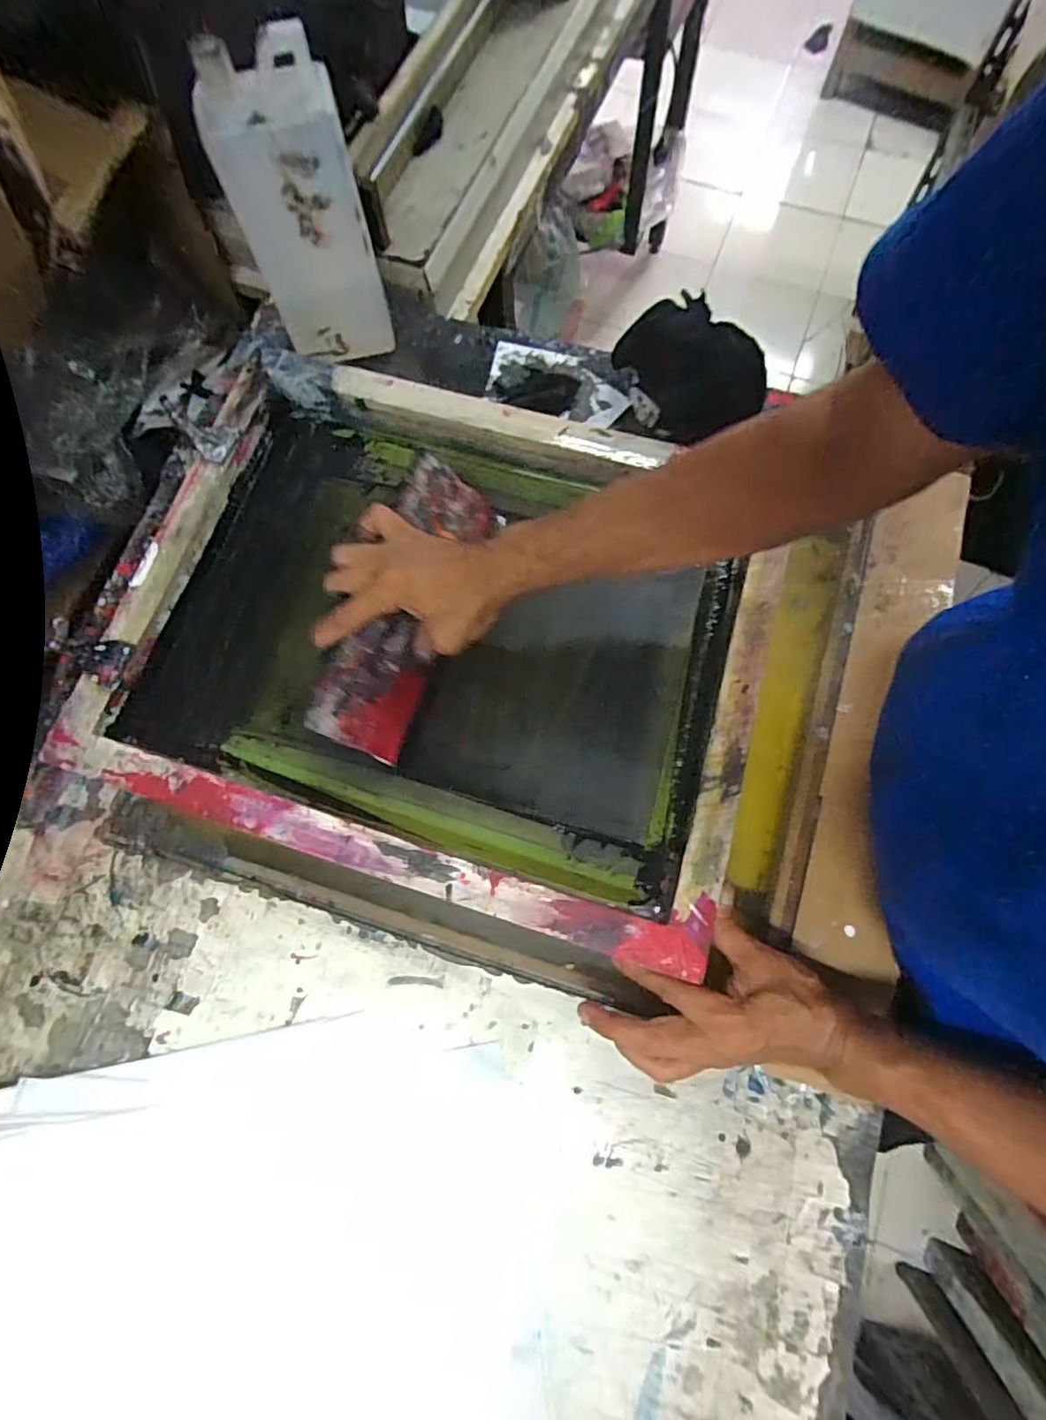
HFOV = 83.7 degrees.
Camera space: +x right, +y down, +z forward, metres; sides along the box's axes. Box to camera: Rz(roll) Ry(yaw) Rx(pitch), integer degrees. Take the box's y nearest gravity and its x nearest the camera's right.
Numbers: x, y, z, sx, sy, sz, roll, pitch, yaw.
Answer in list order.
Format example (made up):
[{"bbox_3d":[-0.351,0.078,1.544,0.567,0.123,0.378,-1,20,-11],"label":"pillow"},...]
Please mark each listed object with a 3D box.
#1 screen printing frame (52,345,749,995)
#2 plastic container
[{"bbox_3d":[-0.070,-0.065,0.477,0.494,0.069,0.402,16,75,3],"label":"screen printing frame"},{"bbox_3d":[-0.173,-0.388,0.472,0.097,0.210,0.045,-10,74,-2],"label":"plastic container"}]

